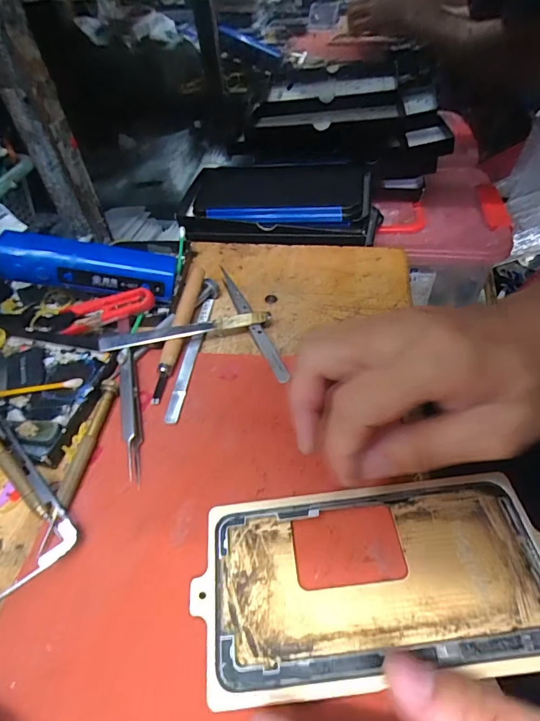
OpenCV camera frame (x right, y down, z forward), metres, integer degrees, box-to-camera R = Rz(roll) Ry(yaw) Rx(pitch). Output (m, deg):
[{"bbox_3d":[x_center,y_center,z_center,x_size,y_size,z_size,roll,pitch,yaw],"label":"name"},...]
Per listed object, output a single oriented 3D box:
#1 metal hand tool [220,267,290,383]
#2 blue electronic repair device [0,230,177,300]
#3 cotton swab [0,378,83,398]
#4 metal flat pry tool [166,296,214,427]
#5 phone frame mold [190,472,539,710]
[{"bbox_3d":[-0.017,-0.035,0.327,0.011,0.011,0.143,-19,51,-13],"label":"metal hand tool"},{"bbox_3d":[-0.143,-0.075,0.322,0.130,0.026,0.030,4,47,-15],"label":"blue electronic repair device"},{"bbox_3d":[-0.166,0.020,0.287,0.063,0.006,0.006,-8,49,-4],"label":"cotton swab"},{"bbox_3d":[-0.059,-0.007,0.306,0.009,0.004,0.125,3,49,5],"label":"metal flat pry tool"},{"bbox_3d":[0.051,0.103,0.197,0.165,0.008,0.085,-8,49,-1],"label":"phone frame mold"}]

